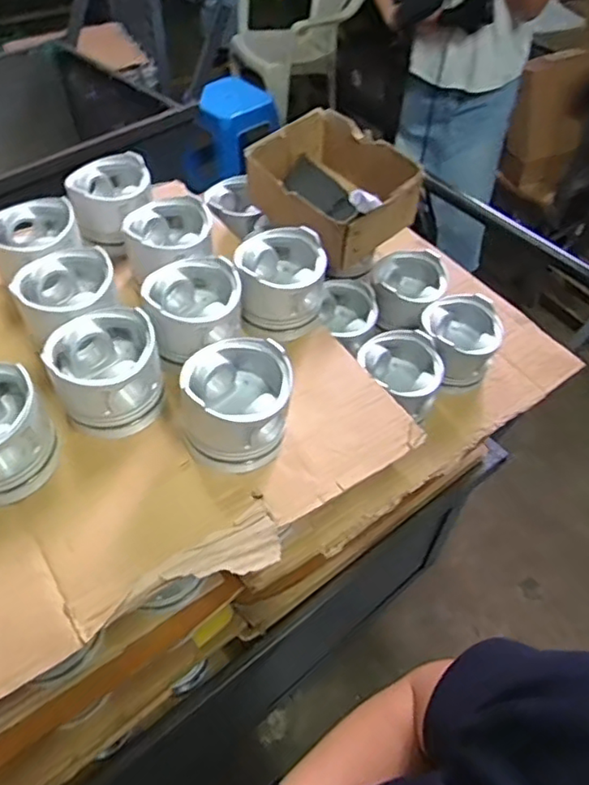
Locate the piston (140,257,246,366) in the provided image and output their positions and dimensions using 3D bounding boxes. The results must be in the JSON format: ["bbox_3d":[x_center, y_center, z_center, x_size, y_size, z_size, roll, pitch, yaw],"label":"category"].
[{"bbox_3d":[-0.111,-0.090,0.662,0.108,0.074,0.102,1,51,-1],"label":"piston"}]

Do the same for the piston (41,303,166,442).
[{"bbox_3d":[-0.187,-0.020,0.607,0.104,0.087,0.105,-18,54,-15],"label":"piston"}]

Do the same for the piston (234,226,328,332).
[{"bbox_3d":[-0.016,-0.133,0.698,0.100,0.071,0.109,-2,51,-3],"label":"piston"}]

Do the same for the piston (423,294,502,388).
[{"bbox_3d":[0.213,-0.060,0.796,0.103,0.086,0.118,14,52,10],"label":"piston"}]

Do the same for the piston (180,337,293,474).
[{"bbox_3d":[-0.057,0.009,0.589,0.104,0.084,0.107,1,51,-1],"label":"piston"}]

